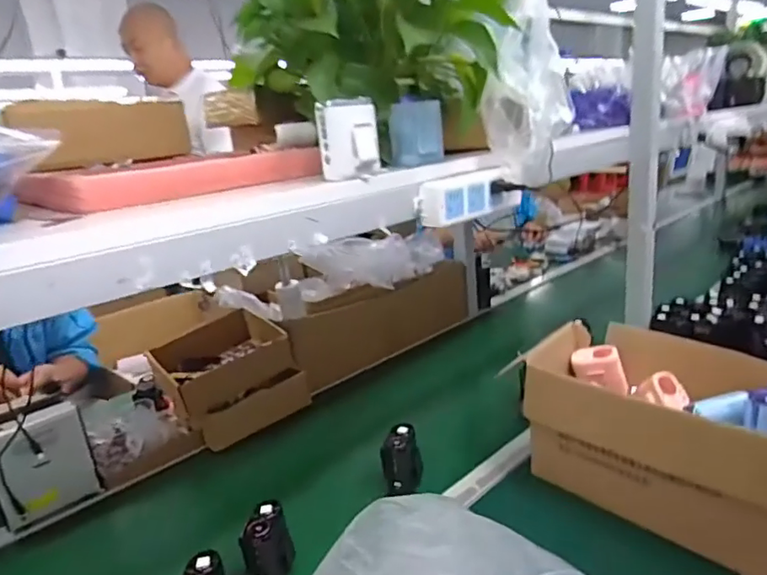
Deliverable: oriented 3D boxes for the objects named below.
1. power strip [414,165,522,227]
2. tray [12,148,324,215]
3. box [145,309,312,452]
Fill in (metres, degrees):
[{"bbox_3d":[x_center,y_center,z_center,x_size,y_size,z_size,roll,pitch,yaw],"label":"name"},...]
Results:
[{"bbox_3d":[0.111,-0.116,0.693,0.163,0.051,0.033,-20,23,-39],"label":"power strip"},{"bbox_3d":[-0.207,-0.120,0.597,0.322,0.036,0.050,-20,23,-39],"label":"tray"},{"bbox_3d":[-0.294,0.165,1.032,0.232,0.156,0.185,-17,21,-34],"label":"box"}]

